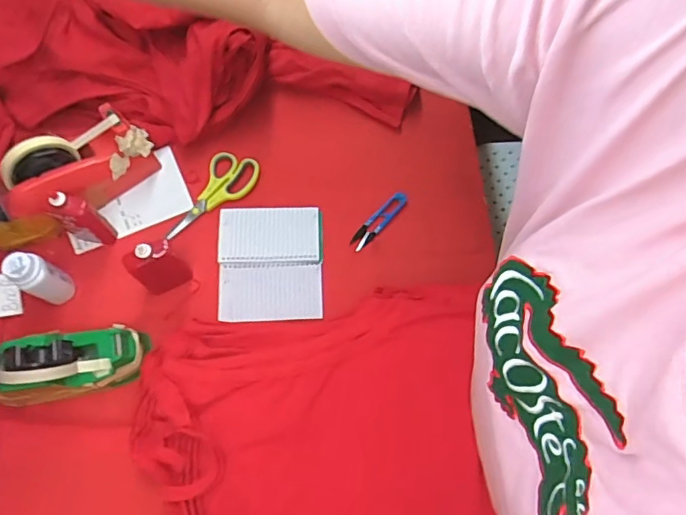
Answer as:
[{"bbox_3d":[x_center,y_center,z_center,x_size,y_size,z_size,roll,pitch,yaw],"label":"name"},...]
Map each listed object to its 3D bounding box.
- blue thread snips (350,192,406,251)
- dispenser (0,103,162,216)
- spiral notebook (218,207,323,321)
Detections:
[{"bbox_3d":[0.051,-0.054,0.709,0.024,0.006,0.107,40,76,13],"label":"blue thread snips"},{"bbox_3d":[-0.341,-0.119,0.654,0.181,0.113,0.064,-37,74,-11],"label":"dispenser"},{"bbox_3d":[-0.096,0.004,0.677,0.135,0.010,0.154,-2,71,0],"label":"spiral notebook"}]

